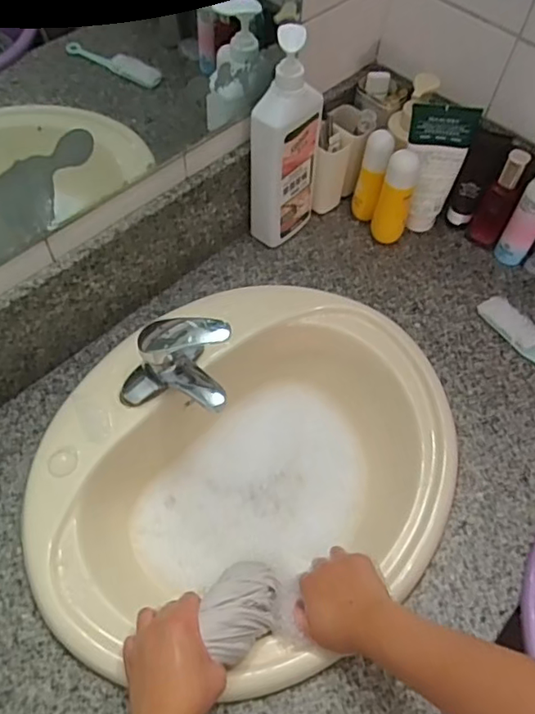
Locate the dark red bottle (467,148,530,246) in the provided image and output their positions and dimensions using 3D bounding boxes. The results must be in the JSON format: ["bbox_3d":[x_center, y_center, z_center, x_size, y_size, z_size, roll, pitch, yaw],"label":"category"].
[{"bbox_3d":[0.335,-0.225,0.822,0.040,0.160,0.030,28,62,14],"label":"dark red bottle"}]

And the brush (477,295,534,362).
[{"bbox_3d":[0.367,-0.006,0.765,0.046,0.021,0.208,-23,62,-15],"label":"brush"}]

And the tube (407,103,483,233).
[{"bbox_3d":[0.233,-0.267,0.830,0.084,0.193,0.059,19,60,9],"label":"tube"}]

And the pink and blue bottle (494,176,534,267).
[{"bbox_3d":[0.371,-0.201,0.803,0.048,0.171,0.036,32,63,16],"label":"pink and blue bottle"}]

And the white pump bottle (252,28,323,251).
[{"bbox_3d":[0.028,-0.284,0.767,0.052,0.304,0.096,38,65,19],"label":"white pump bottle"}]

